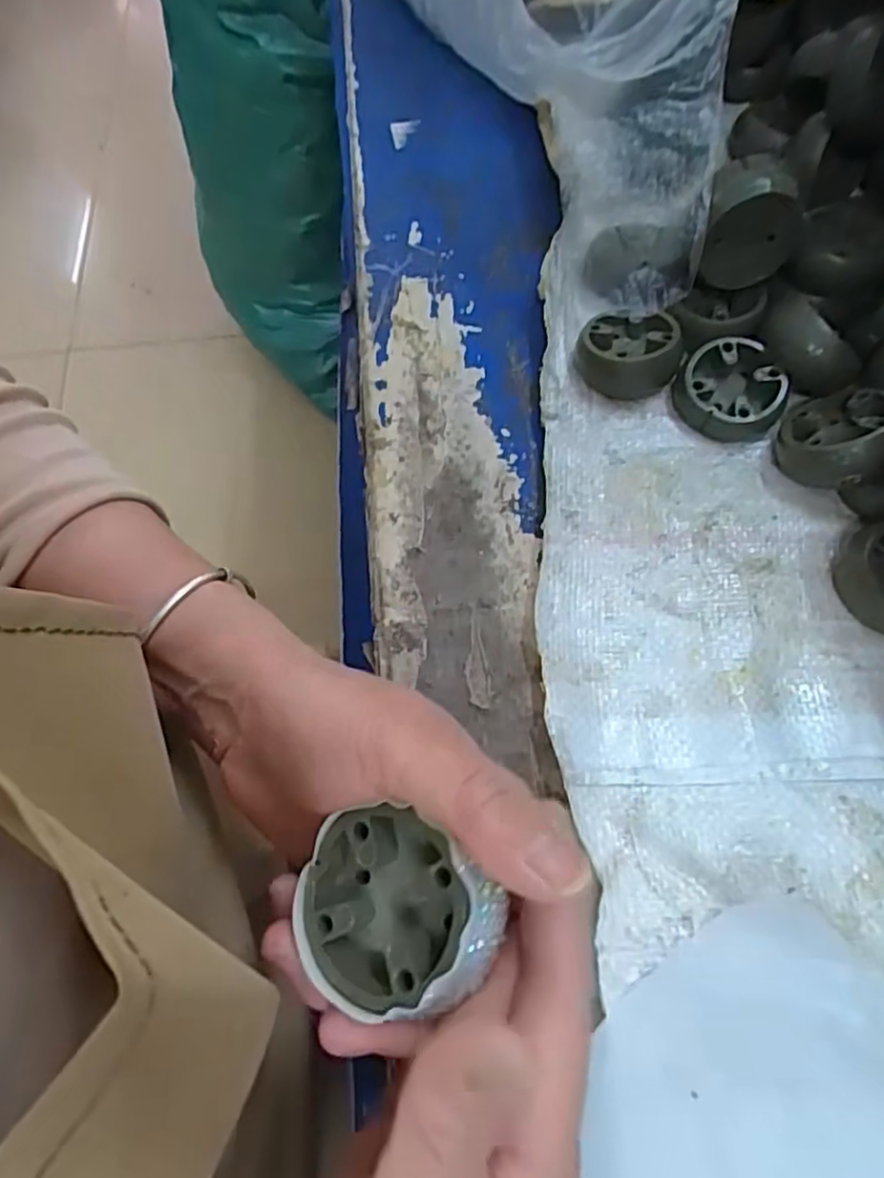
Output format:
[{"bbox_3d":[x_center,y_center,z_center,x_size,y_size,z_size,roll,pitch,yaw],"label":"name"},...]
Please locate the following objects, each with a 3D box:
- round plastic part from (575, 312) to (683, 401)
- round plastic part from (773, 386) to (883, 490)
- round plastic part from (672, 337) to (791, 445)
[{"bbox_3d":[0.098,-0.125,0.351,0.051,0.024,0.042,16,67,8],"label":"round plastic part"},{"bbox_3d":[0.188,-0.073,0.315,0.050,0.020,0.051,-48,39,-14],"label":"round plastic part"},{"bbox_3d":[0.147,-0.100,0.342,0.046,0.025,0.048,-1,66,1],"label":"round plastic part"}]

